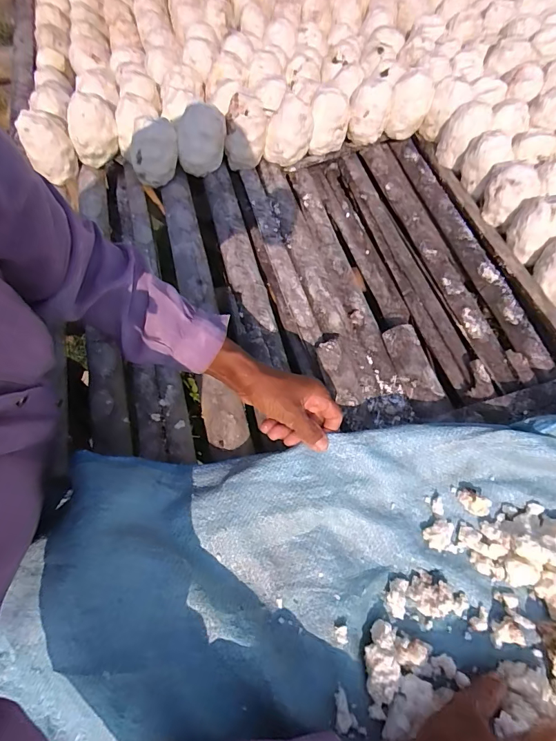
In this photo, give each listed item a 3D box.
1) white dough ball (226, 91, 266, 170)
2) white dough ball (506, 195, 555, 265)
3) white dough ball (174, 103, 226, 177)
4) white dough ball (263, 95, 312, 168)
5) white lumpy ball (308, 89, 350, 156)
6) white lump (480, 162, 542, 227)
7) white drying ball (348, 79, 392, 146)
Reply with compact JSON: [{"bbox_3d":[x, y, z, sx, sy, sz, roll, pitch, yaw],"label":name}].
[{"bbox_3d":[-0.057,-0.420,0.701,0.063,0.113,0.061,0,64,1],"label":"white dough ball"},{"bbox_3d":[0.405,-0.223,0.619,0.070,0.087,0.068,0,64,1],"label":"white dough ball"},{"bbox_3d":[-0.132,-0.389,0.679,0.083,0.101,0.075,-1,64,0],"label":"white dough ball"},{"bbox_3d":[0.020,-0.433,0.717,0.081,0.098,0.066,10,64,5],"label":"white dough ball"},{"bbox_3d":[0.095,-0.464,0.732,0.074,0.081,0.082,8,64,4],"label":"white lumpy ball"},{"bbox_3d":[0.384,-0.292,0.655,0.079,0.085,0.072,31,68,15],"label":"white lump"},{"bbox_3d":[0.171,-0.482,0.734,0.068,0.089,0.064,0,64,1],"label":"white drying ball"}]

